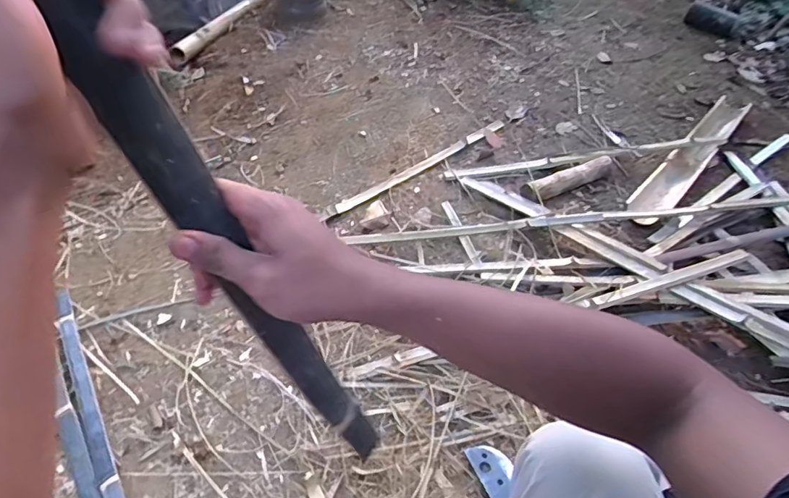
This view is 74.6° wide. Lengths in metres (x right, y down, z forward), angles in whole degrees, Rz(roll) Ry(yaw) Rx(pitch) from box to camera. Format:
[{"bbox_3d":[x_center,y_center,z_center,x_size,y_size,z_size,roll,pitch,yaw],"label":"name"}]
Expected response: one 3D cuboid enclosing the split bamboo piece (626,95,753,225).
[{"bbox_3d":[0.915,-0.290,1.582,0.130,0.055,0.857,35,53,30],"label":"split bamboo piece"}]

